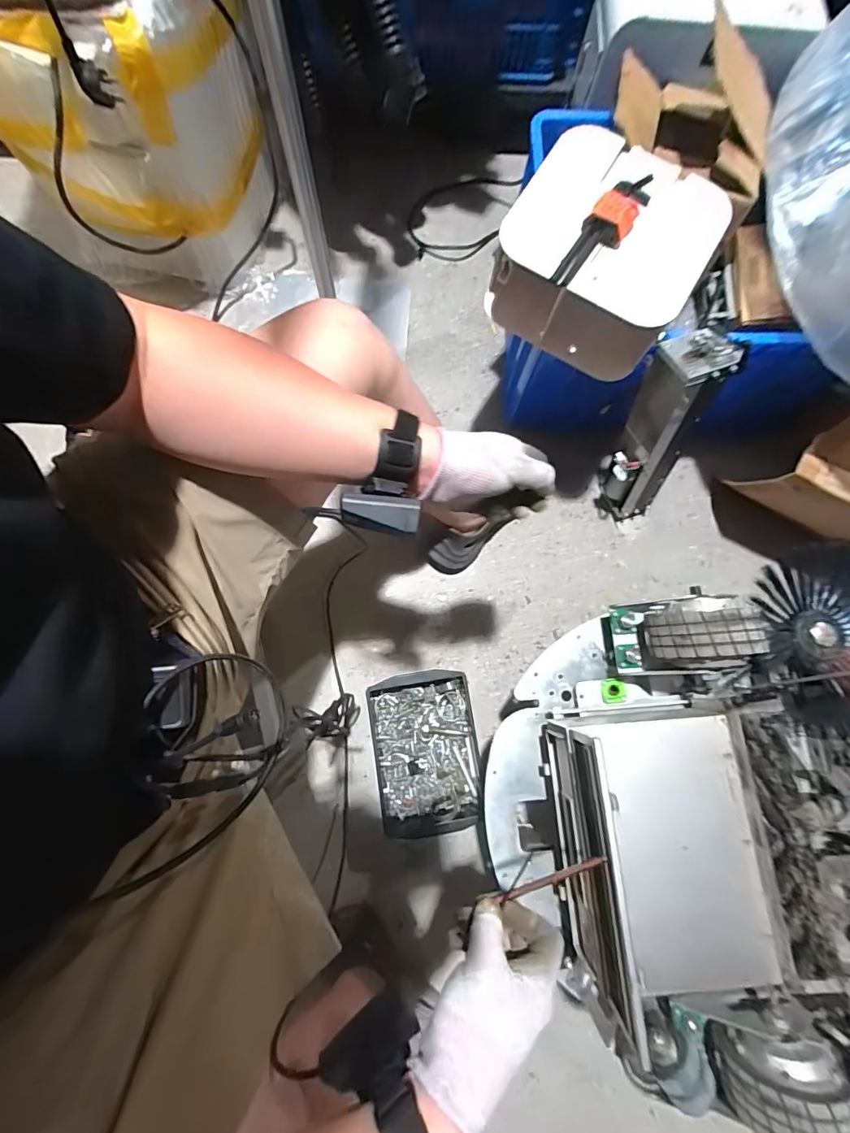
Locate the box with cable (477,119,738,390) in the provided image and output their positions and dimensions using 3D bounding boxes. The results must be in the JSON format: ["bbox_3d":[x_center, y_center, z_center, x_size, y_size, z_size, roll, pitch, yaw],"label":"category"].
[{"bbox_3d":[0.241,-0.421,0.618,0.243,0.137,0.234,28,79,3],"label":"box with cable"}]

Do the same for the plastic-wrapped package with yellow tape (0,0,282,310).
[{"bbox_3d":[-0.449,-0.700,0.788,0.414,0.392,0.175,-26,81,-7],"label":"plastic-wrapped package with yellow tape"}]

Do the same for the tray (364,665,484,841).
[{"bbox_3d":[0.002,0.323,0.792,0.184,0.063,0.267,-9,78,-3],"label":"tray"}]

